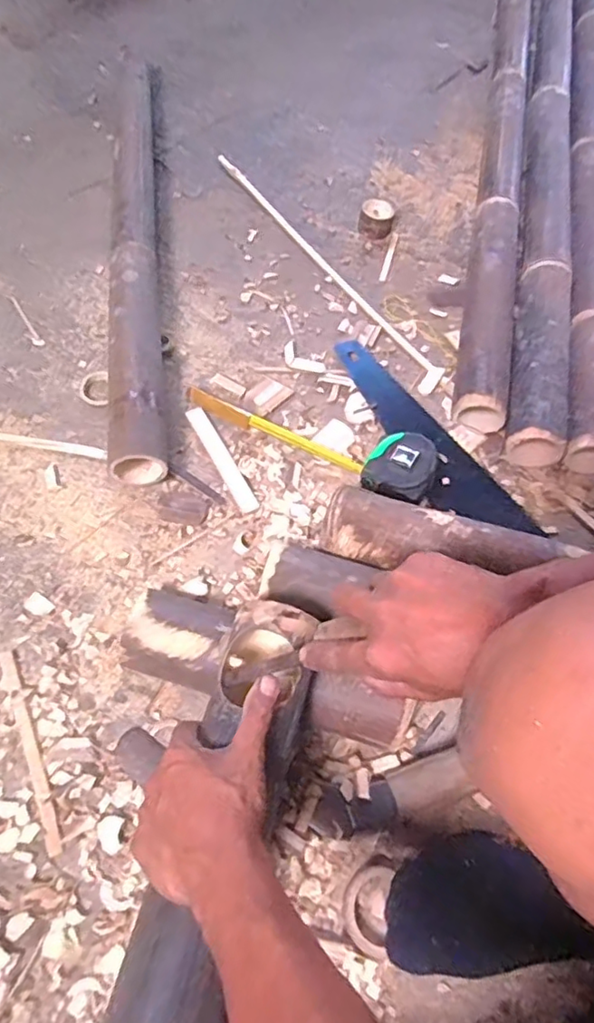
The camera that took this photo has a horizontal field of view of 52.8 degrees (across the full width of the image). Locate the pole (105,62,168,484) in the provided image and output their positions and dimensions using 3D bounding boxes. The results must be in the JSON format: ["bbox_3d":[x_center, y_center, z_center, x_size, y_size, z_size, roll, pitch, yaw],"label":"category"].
[{"bbox_3d":[-0.232,-0.390,0.853,0.064,0.070,0.804,-5,62,-7],"label":"pole"}]

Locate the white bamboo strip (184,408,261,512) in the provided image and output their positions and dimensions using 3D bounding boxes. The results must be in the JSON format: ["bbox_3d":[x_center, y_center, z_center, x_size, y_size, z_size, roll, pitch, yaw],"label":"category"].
[{"bbox_3d":[-0.091,-0.065,0.722,0.021,0.007,0.163,-24,66,-16],"label":"white bamboo strip"}]

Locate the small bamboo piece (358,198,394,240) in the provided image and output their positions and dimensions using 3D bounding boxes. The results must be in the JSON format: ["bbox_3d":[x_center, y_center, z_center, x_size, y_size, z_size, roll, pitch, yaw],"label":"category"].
[{"bbox_3d":[0.126,-0.461,0.948,0.055,0.035,0.049,12,61,2],"label":"small bamboo piece"}]

